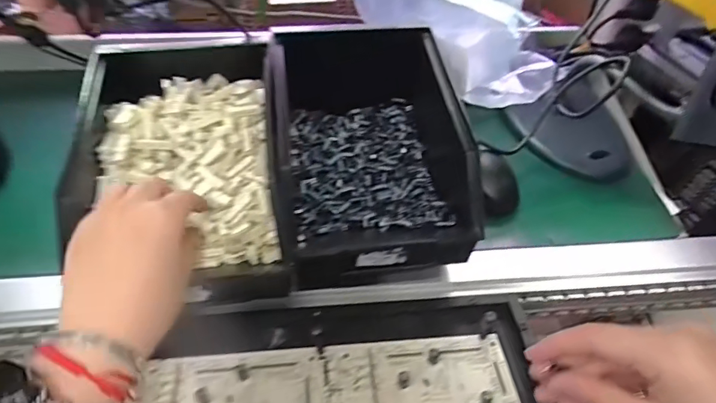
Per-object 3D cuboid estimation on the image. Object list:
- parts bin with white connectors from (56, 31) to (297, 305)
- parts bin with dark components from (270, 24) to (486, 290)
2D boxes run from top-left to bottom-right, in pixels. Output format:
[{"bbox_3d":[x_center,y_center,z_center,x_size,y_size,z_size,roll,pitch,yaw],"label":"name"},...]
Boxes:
[{"bbox_3d":[-0.138,-0.033,0.382,0.149,0.098,0.229,-7,45,-9],"label":"parts bin with white connectors"},{"bbox_3d":[0.006,-0.039,0.420,0.156,0.130,0.224,-4,45,-5],"label":"parts bin with dark components"}]

